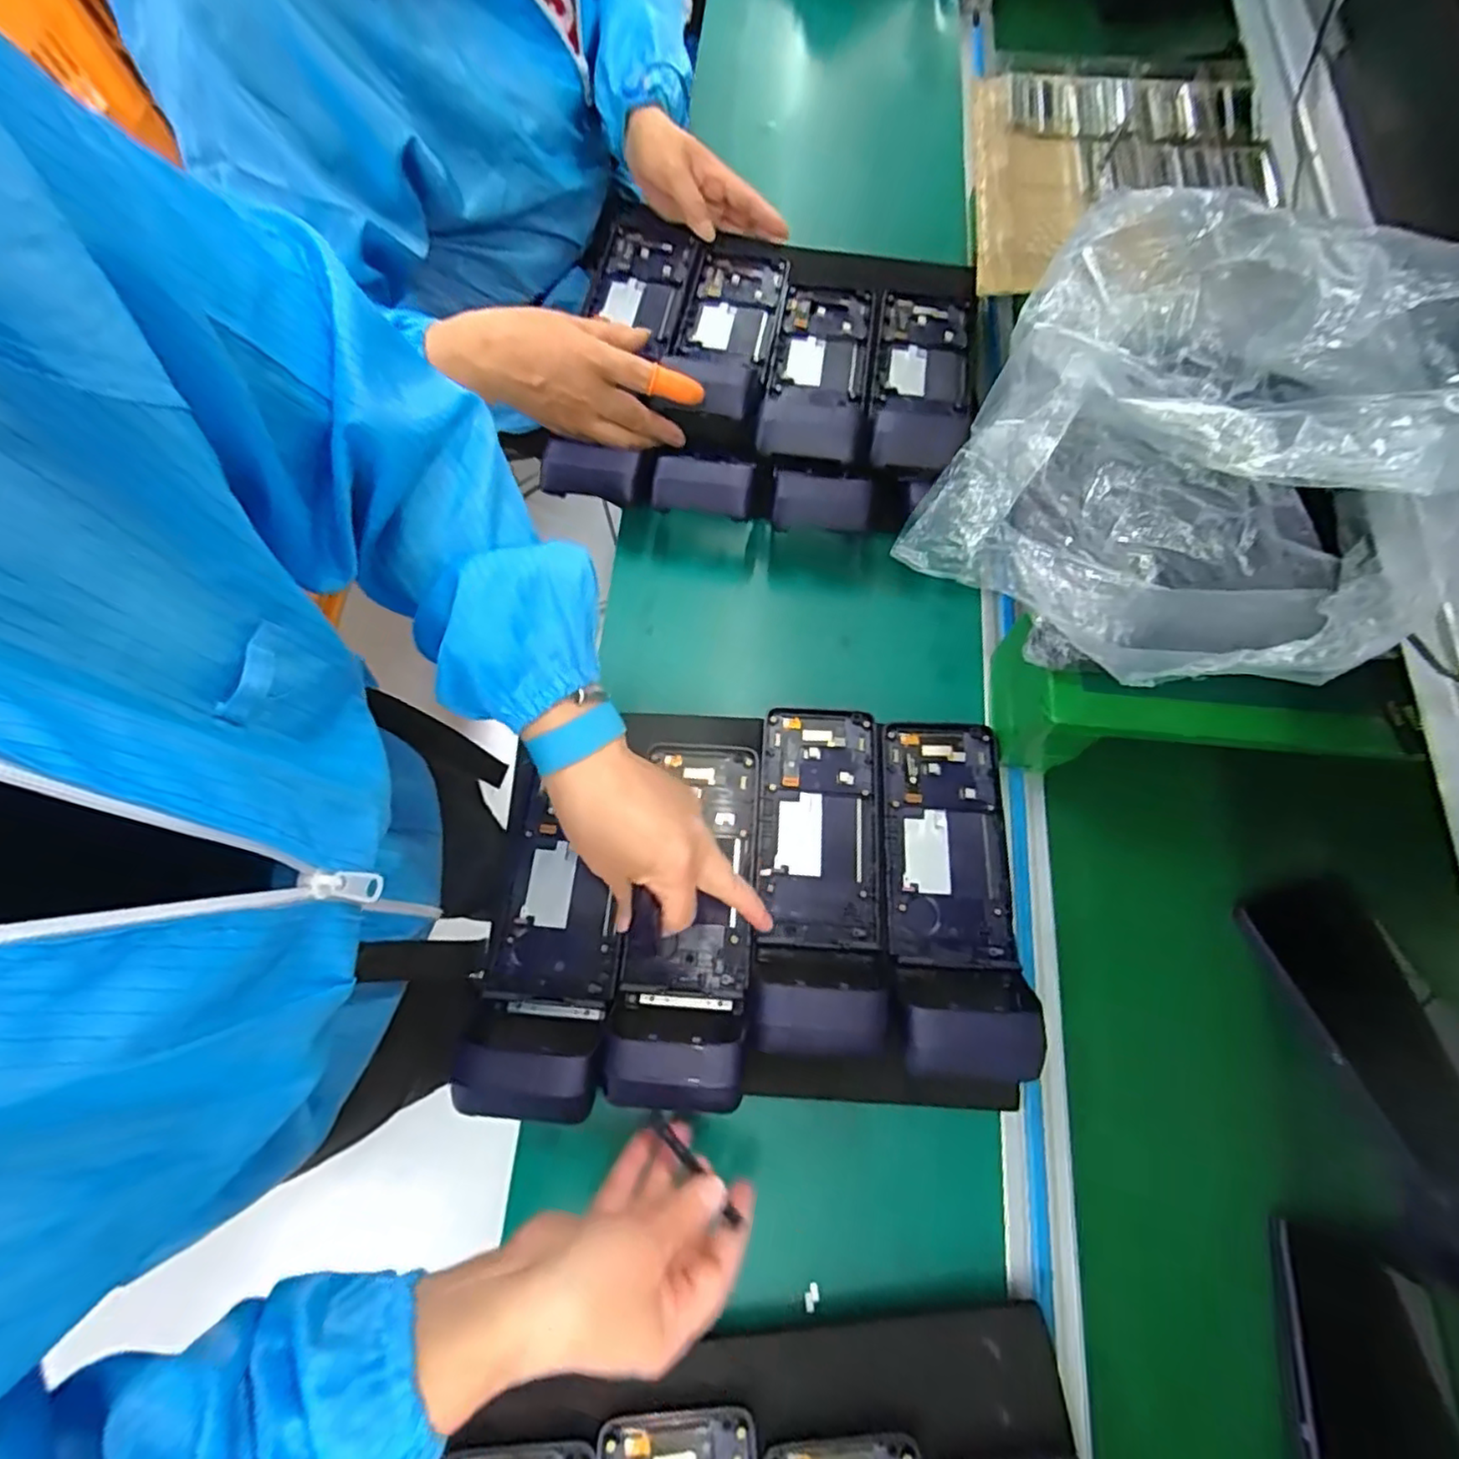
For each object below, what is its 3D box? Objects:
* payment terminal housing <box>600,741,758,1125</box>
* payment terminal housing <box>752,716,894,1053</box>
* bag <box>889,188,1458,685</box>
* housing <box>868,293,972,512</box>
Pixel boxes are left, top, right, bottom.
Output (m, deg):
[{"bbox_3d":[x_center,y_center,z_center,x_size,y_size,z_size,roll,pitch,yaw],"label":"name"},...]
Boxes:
[{"bbox_3d":[-0.025,0.115,0.427,0.085,0.048,0.223,8,63,4],"label":"payment terminal housing"},{"bbox_3d":[0.060,0.091,0.436,0.080,0.045,0.220,3,59,2],"label":"payment terminal housing"},{"bbox_3d":[0.219,-0.125,0.305,0.212,0.172,0.169,29,74,10],"label":"bag"},{"bbox_3d":[0.154,-0.284,0.539,0.078,0.040,0.224,12,53,5],"label":"housing"}]

